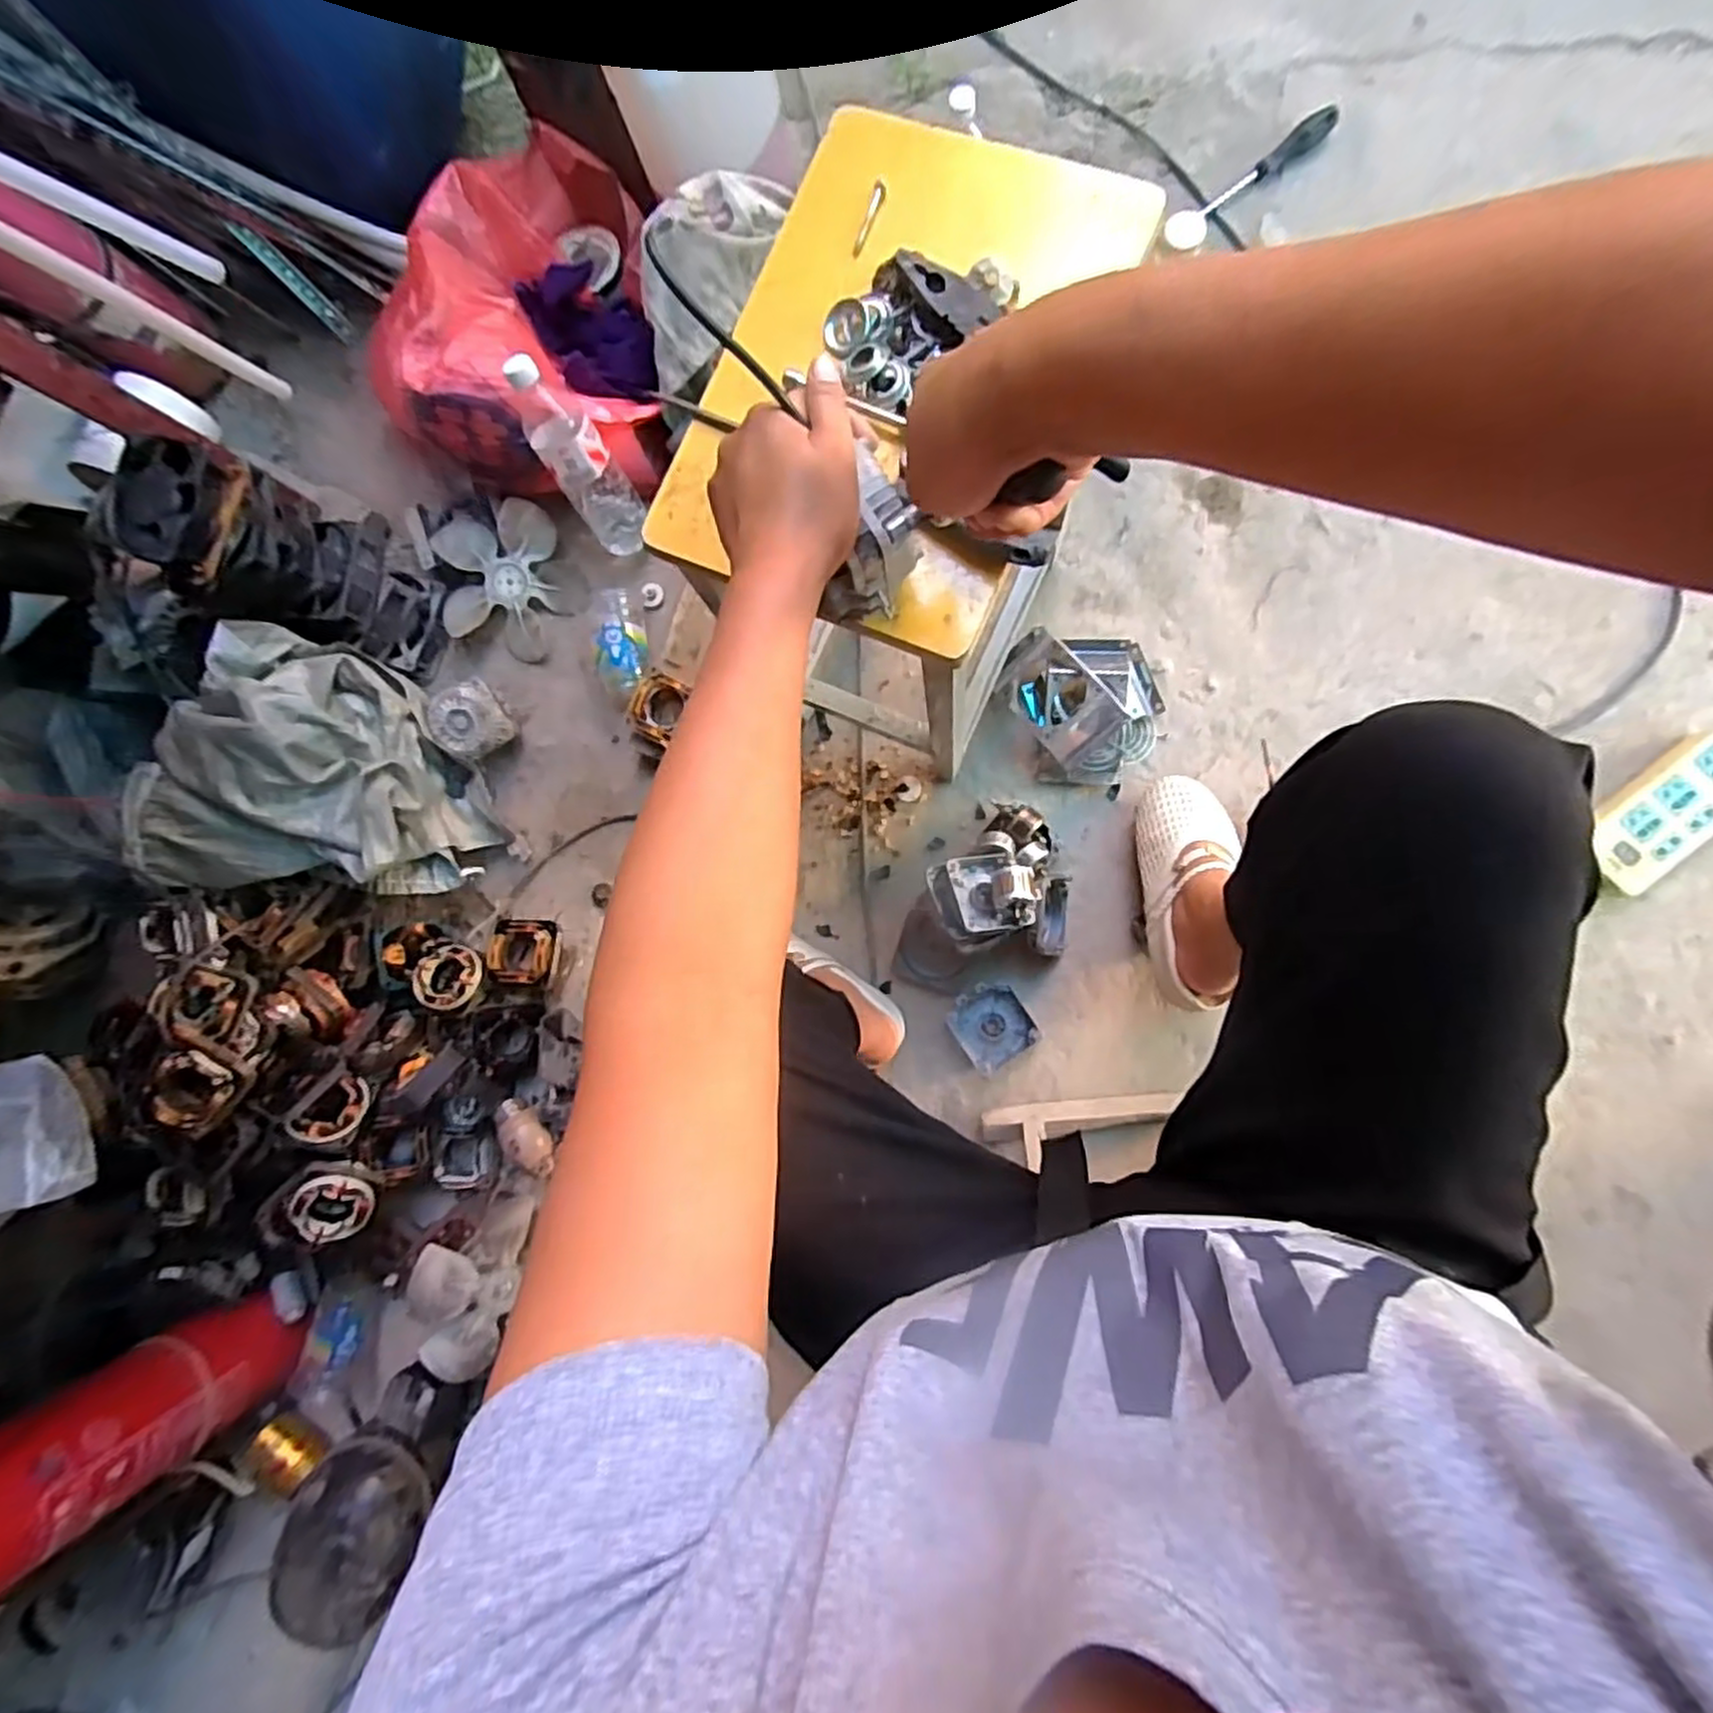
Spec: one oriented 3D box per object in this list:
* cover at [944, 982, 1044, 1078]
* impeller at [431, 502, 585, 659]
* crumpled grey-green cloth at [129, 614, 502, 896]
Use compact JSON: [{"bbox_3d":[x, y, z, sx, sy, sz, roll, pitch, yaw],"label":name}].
[{"bbox_3d":[0.158,0.197,0.879,0.084,0.022,0.093,-35,82,5],"label":"cover"},{"bbox_3d":[-0.441,-0.349,0.976,0.177,0.032,0.182,-1,101,-4],"label":"impeller"},{"bbox_3d":[-0.612,-0.109,0.878,0.282,0.229,0.293,2,87,8],"label":"crumpled grey-green cloth"}]

